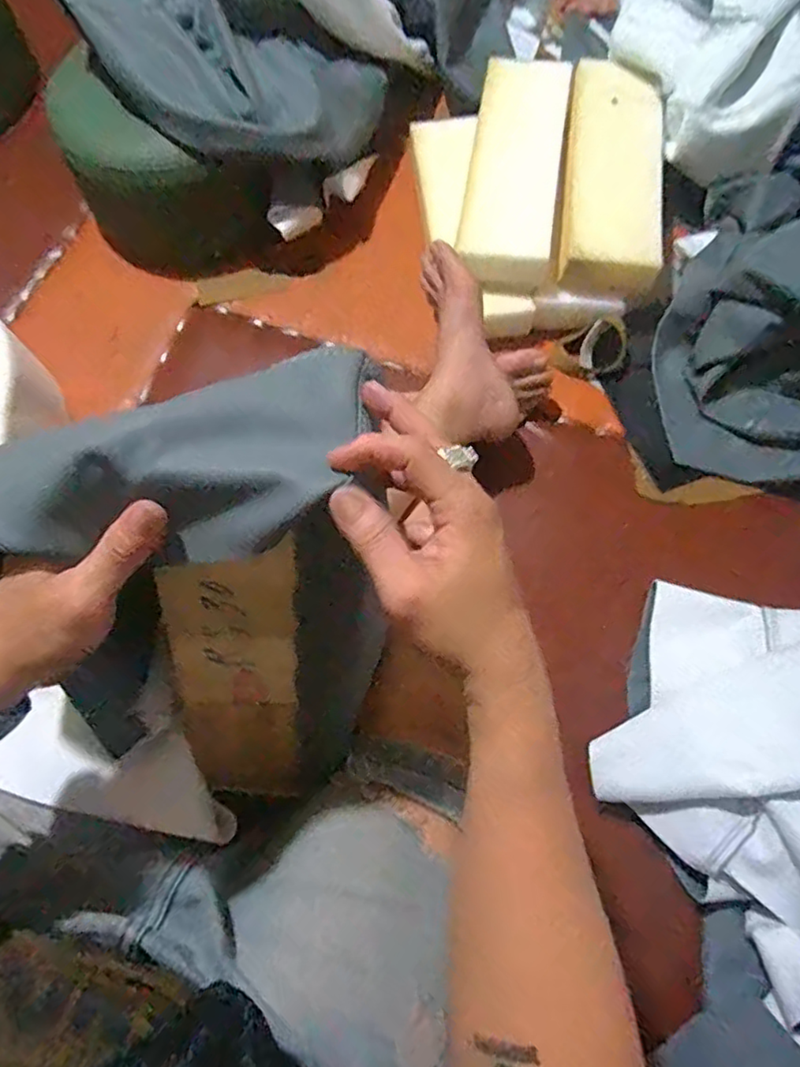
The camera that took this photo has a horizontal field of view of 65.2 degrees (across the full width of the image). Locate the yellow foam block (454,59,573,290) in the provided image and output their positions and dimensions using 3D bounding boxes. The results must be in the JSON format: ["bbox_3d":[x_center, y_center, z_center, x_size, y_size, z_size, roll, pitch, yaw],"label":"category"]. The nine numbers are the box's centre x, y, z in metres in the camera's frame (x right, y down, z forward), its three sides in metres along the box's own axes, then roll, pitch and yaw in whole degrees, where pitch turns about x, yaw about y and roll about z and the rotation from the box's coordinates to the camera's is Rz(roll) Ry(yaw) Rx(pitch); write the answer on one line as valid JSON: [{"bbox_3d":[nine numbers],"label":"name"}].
[{"bbox_3d":[0.159,-0.502,0.873,0.122,0.074,0.380,8,71,5],"label":"yellow foam block"}]

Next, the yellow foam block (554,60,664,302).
[{"bbox_3d":[0.290,-0.494,0.859,0.135,0.052,0.364,6,71,4],"label":"yellow foam block"}]

